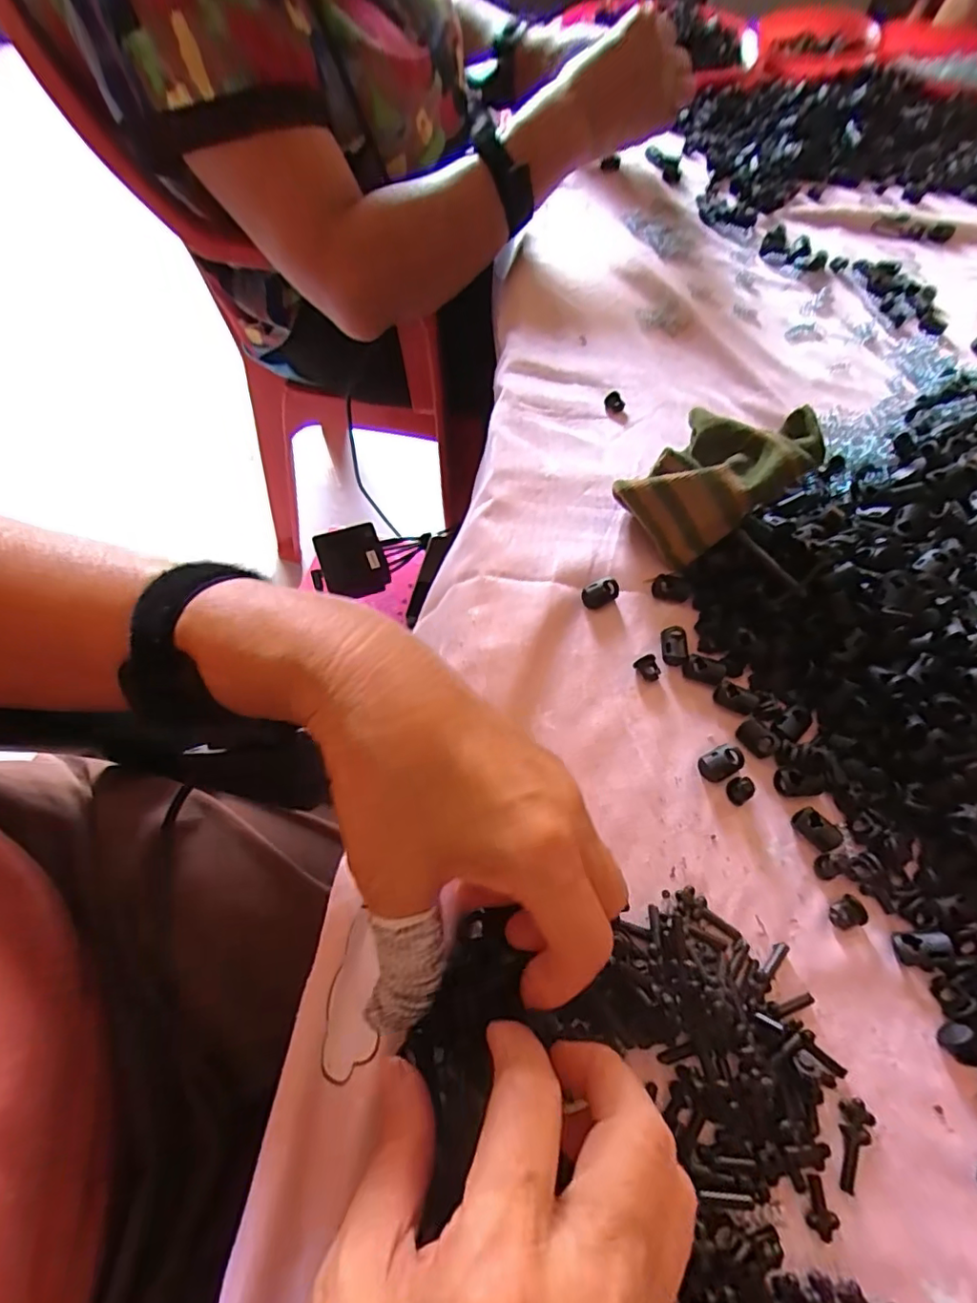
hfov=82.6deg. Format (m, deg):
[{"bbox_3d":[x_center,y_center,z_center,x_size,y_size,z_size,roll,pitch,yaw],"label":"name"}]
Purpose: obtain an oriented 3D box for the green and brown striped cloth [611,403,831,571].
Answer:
[{"bbox_3d":[0.125,-0.098,0.321,0.080,0.069,0.076,-32,68,-18],"label":"green and brown striped cloth"}]

